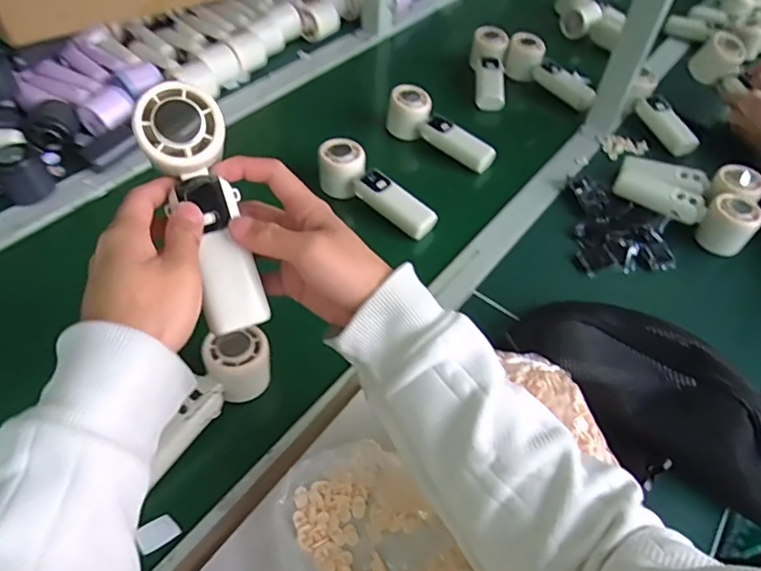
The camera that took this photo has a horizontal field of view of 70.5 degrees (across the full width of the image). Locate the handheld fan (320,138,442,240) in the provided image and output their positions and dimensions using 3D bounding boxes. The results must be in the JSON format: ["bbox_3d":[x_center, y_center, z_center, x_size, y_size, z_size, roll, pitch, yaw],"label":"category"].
[{"bbox_3d":[-0.005,-0.121,0.670,0.161,0.060,0.052,34,56,21],"label":"handheld fan"}]

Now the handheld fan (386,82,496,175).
[{"bbox_3d":[0.087,-0.224,0.758,0.170,0.055,0.055,31,55,19],"label":"handheld fan"}]

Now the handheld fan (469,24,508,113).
[{"bbox_3d":[0.180,-0.353,0.881,0.053,0.039,0.169,3,68,-2],"label":"handheld fan"}]

